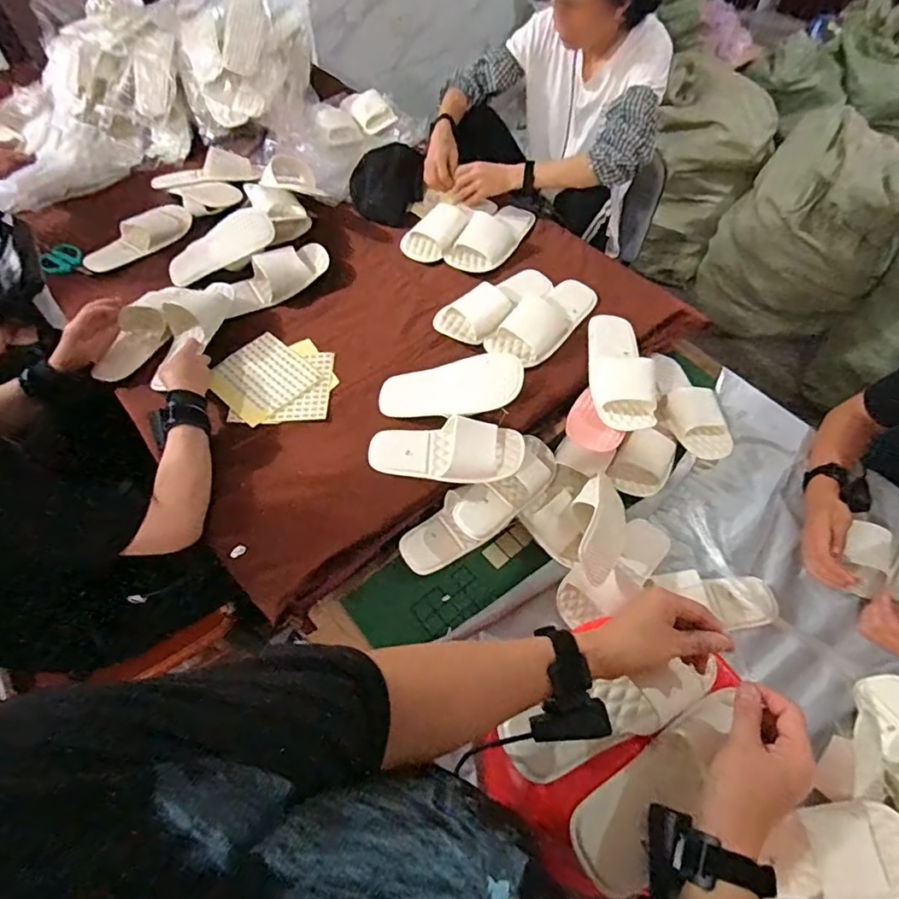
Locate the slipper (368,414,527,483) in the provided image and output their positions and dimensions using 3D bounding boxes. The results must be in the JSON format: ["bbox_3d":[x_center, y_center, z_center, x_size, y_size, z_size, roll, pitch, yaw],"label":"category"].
[{"bbox_3d":[-0.004,0.001,0.888,0.253,0.053,0.097,6,57,3],"label":"slipper"}]

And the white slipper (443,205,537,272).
[{"bbox_3d":[0.104,-0.480,1.188,0.105,0.066,0.245,33,63,19],"label":"white slipper"}]

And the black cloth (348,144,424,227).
[{"bbox_3d":[-0.148,-0.655,1.308,0.172,0.032,0.278,9,58,5],"label":"black cloth"}]

